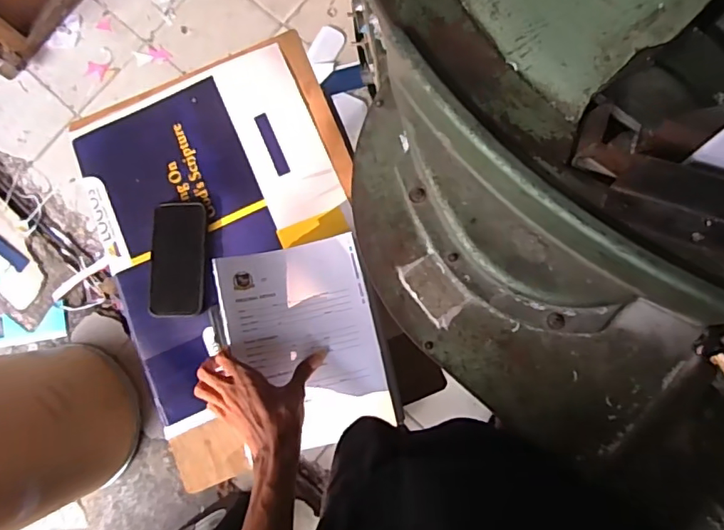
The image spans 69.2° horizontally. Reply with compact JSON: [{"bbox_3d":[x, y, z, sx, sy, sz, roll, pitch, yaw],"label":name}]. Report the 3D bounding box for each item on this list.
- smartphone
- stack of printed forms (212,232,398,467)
[{"bbox_3d":[-0.281,-0.009,0.796,0.091,0.013,0.173,-3,82,5],"label":"smartphone"},{"bbox_3d":[-0.071,0.094,0.650,0.177,0.027,0.241,-12,80,-4],"label":"stack of printed forms"}]

